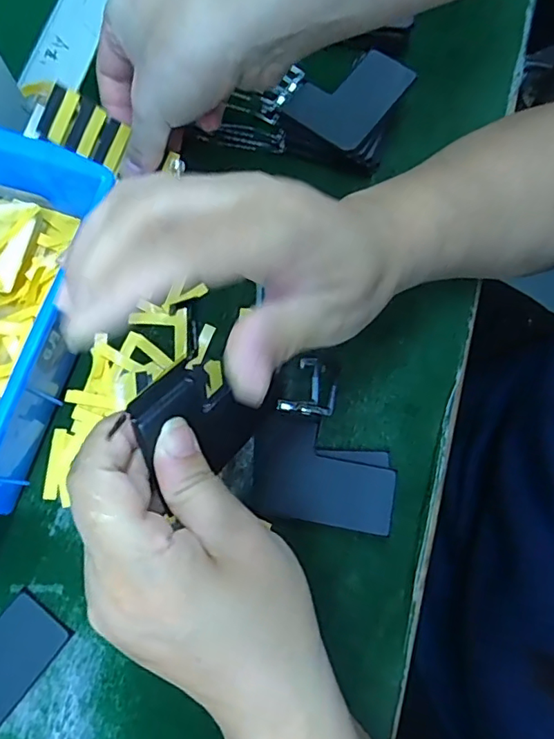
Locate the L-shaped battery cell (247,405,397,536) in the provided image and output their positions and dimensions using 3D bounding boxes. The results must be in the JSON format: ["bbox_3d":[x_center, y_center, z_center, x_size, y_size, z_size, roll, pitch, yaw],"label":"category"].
[{"bbox_3d":[0.025,0.055,0.299,0.080,0.004,0.058,9,72,6],"label":"L-shaped battery cell"}]

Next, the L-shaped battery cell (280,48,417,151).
[{"bbox_3d":[0.045,-0.177,0.343,0.055,0.007,0.074,37,76,8],"label":"L-shaped battery cell"}]

